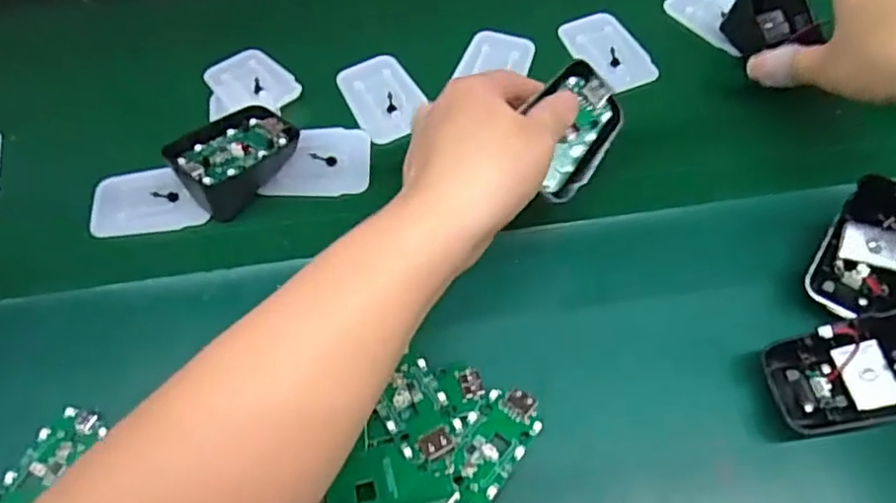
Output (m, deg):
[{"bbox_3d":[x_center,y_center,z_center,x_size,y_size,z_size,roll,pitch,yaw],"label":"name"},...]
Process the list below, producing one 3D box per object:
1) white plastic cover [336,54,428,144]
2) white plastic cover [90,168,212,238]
[{"bbox_3d":[-0.041,-0.100,0.408,0.043,0.004,0.071,-25,63,-10],"label":"white plastic cover"},{"bbox_3d":[-0.177,-0.031,0.374,0.065,0.010,0.043,-10,61,-2],"label":"white plastic cover"}]

